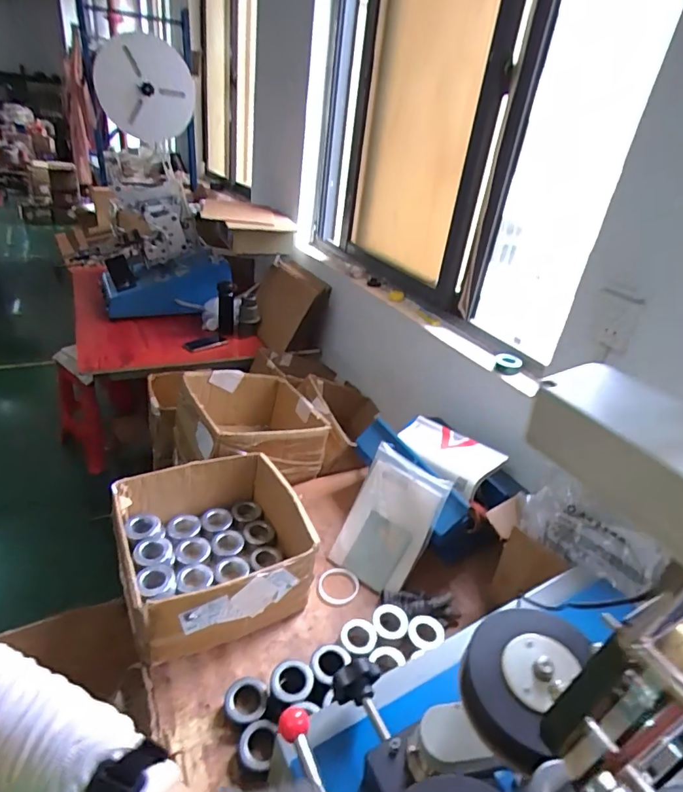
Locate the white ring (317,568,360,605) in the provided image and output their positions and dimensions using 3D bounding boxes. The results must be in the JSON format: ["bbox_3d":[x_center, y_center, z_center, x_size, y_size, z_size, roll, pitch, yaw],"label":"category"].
[{"bbox_3d":[-0.007,0.411,1.031,0.086,0.012,0.089,5,30,-3],"label":"white ring"}]

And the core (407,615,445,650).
[{"bbox_3d":[0.162,0.451,0.912,0.066,0.013,0.066,5,30,-3],"label":"core"}]

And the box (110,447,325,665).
[{"bbox_3d":[-0.256,0.306,0.972,0.338,0.169,0.327,-10,34,-28],"label":"box"}]

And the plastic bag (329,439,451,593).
[{"bbox_3d":[0.101,0.276,1.054,0.187,0.280,0.024,28,1,31],"label":"plastic bag"}]

